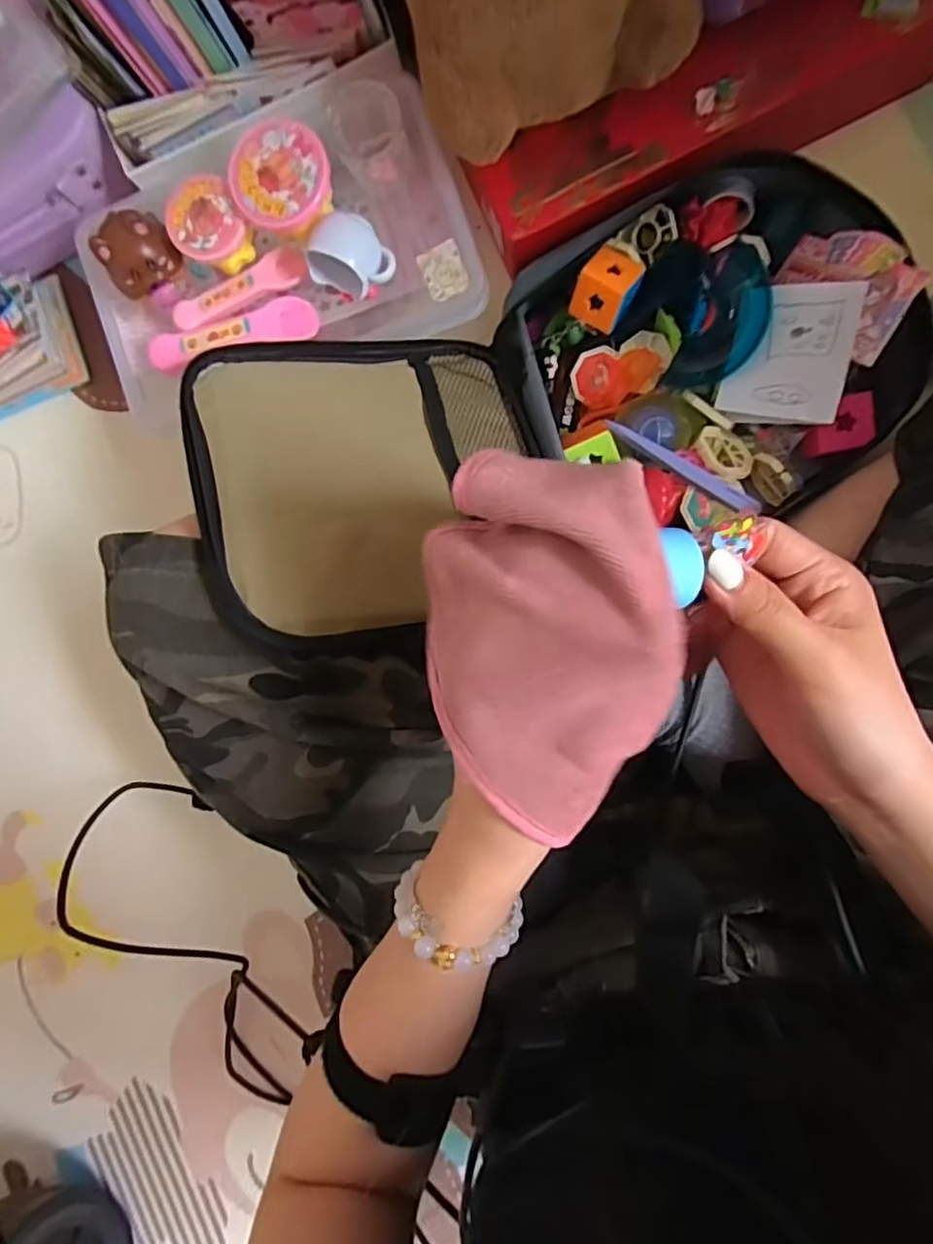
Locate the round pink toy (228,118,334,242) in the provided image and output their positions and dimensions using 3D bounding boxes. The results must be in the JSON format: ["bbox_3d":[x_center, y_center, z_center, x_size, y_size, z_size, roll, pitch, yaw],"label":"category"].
[{"bbox_3d":[-0.121,-0.293,0.437,0.062,0.044,0.066,0,92,8],"label":"round pink toy"}]

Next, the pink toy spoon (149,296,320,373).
[{"bbox_3d":[-0.169,-0.208,0.466,0.122,0.009,0.031,-12,90,8],"label":"pink toy spoon"}]

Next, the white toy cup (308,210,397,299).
[{"bbox_3d":[-0.076,-0.250,0.444,0.056,0.034,0.042,24,94,6],"label":"white toy cup"}]

